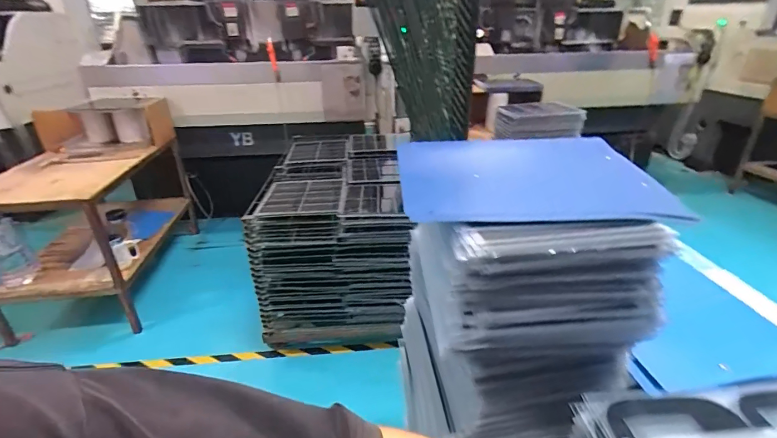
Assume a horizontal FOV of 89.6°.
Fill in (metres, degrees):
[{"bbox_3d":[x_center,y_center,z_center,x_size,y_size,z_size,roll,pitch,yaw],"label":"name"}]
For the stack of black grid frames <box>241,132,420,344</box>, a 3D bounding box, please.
[{"bbox_3d":[-0.260,0.023,1.792,0.550,0.542,0.996,-5,27,-8],"label":"stack of black grid frames"}]

